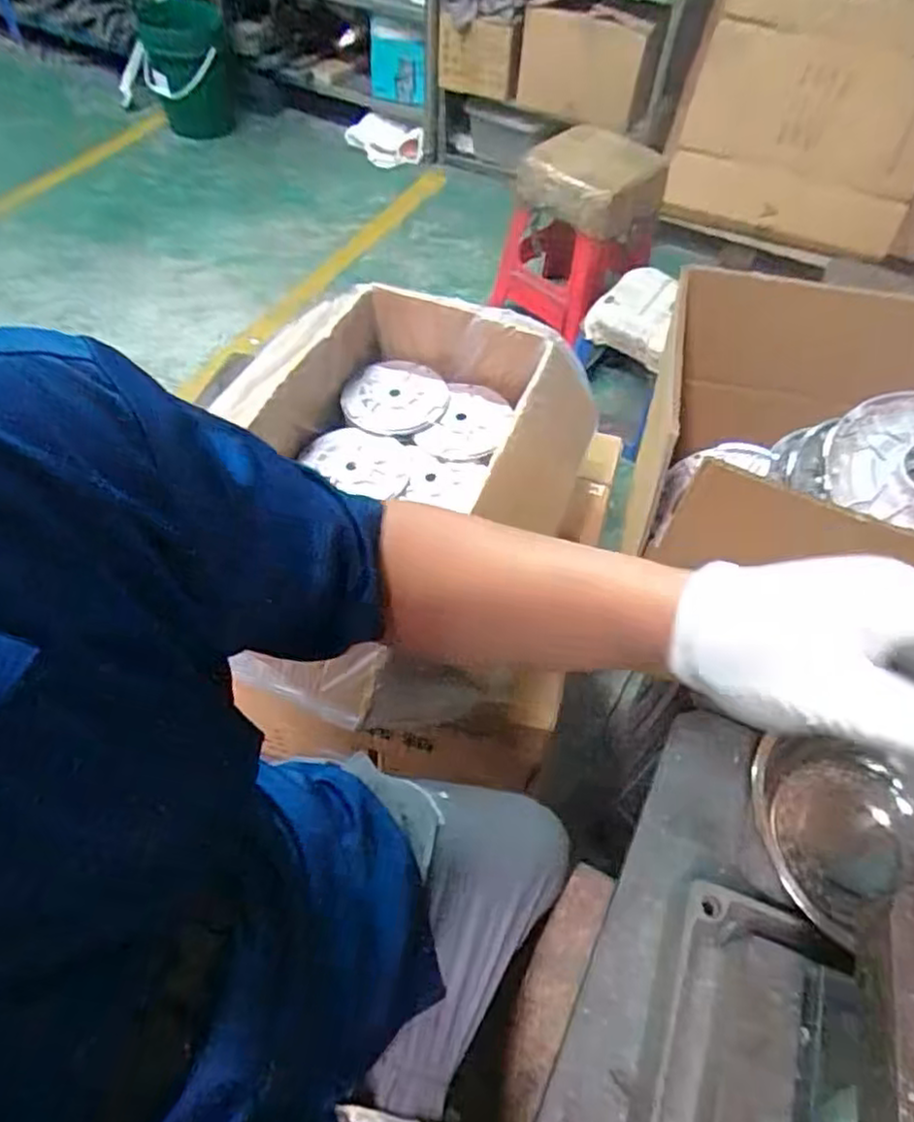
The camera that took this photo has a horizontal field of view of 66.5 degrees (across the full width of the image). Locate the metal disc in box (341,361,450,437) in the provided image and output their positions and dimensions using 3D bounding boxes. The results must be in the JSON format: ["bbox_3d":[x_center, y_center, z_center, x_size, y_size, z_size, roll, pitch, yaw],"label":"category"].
[{"bbox_3d":[-0.082,-0.219,0.935,0.138,0.014,0.128,2,56,-3],"label":"metal disc in box"}]

